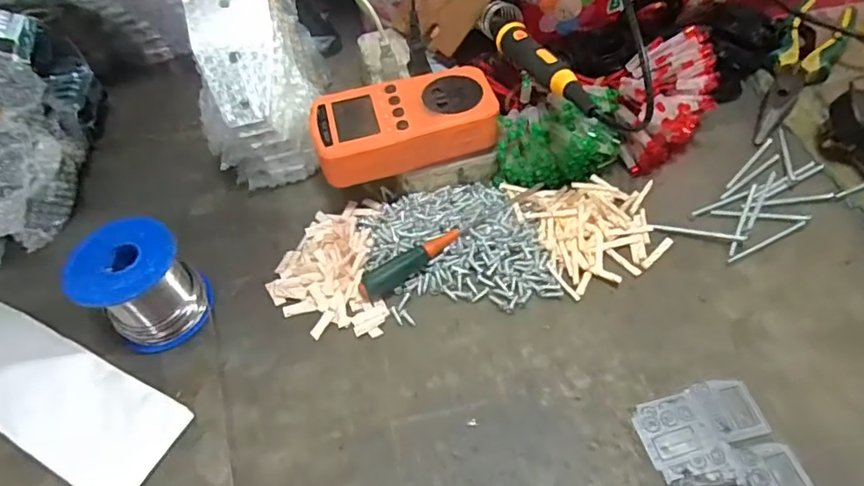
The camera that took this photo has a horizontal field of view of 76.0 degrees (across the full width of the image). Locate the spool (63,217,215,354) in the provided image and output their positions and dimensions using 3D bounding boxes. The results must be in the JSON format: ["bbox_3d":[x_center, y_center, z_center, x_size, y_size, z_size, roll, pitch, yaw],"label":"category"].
[{"bbox_3d":[-0.183,0.025,0.348,0.061,0.063,0.057,-3,53,4],"label":"spool"}]

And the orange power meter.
[{"bbox_3d":[-0.019,-0.084,0.392,0.124,0.035,0.065,-14,53,-5],"label":"orange power meter"}]

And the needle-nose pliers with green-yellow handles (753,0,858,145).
[{"bbox_3d":[0.304,-0.146,0.459,0.046,0.020,0.186,31,62,26],"label":"needle-nose pliers with green-yellow handles"}]

